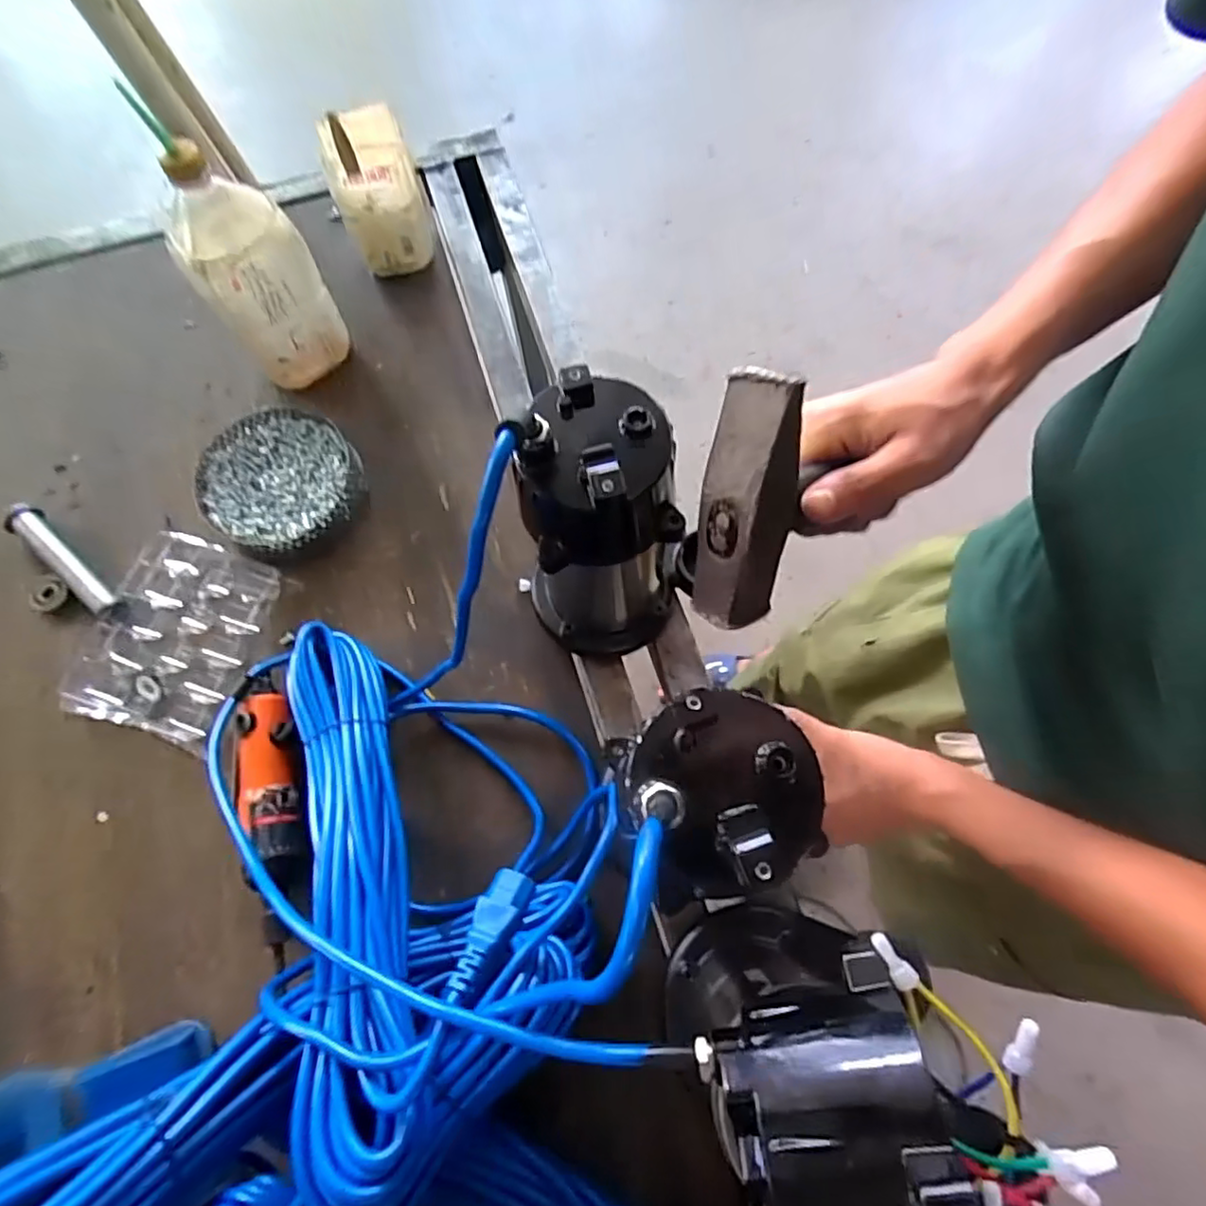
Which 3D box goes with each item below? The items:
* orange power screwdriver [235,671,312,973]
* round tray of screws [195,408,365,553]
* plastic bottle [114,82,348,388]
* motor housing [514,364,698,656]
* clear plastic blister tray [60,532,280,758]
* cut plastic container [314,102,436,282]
[{"bbox_3d":[-0.248,0.149,0.484,0.049,0.037,0.201,-12,70,-3],"label":"orange power screwdriver"},{"bbox_3d":[-0.289,-0.106,0.586,0.138,0.038,0.132,-1,70,1],"label":"round tray of screws"},{"bbox_3d":[-0.301,-0.285,0.563,0.094,0.208,0.068,-35,73,-11],"label":"plastic bottle"},{"bbox_3d":[0.002,-0.041,0.425,0.090,0.226,0.098,-1,70,1],"label":"motor housing"},{"bbox_3d":[-0.360,0.026,0.548,0.133,0.024,0.166,15,71,7],"label":"clear plastic blister tray"},{"bbox_3d":[-0.227,-0.413,0.659,0.076,0.121,0.109,-16,70,-5],"label":"cut plastic container"}]

